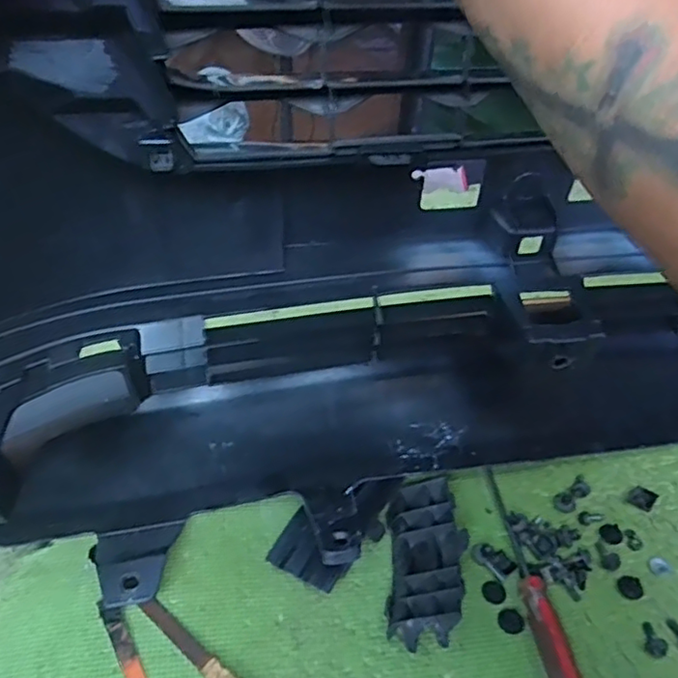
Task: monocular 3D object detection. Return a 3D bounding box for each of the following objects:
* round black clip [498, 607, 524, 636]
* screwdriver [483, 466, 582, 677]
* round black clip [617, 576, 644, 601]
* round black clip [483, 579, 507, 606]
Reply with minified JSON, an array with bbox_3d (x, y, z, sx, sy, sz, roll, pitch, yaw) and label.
[{"bbox_3d":[0.137,0.225,0.482,0.018,0.006,0.020,-11,45,-17],"label":"round black clip"},{"bbox_3d":[0.159,0.192,0.504,0.024,0.023,0.208,0,43,-6],"label":"screwdriver"},{"bbox_3d":[0.243,0.205,0.501,0.021,0.004,0.019,-15,46,-21],"label":"round black clip"},{"bbox_3d":[0.128,0.210,0.501,0.018,0.006,0.021,-18,48,-24],"label":"round black clip"}]

